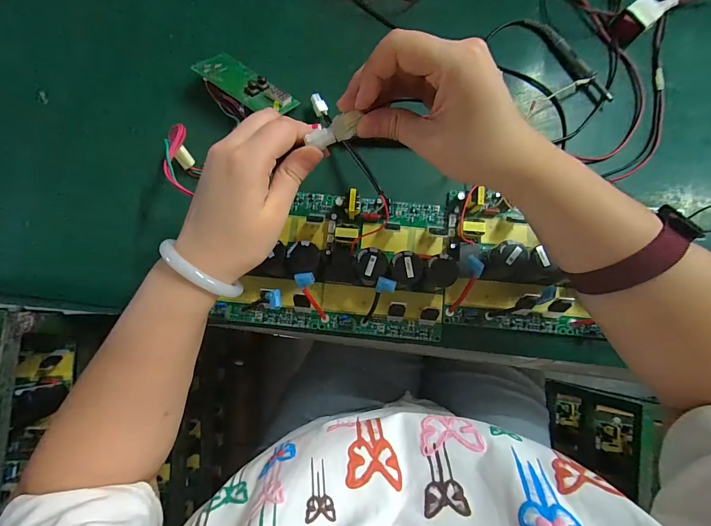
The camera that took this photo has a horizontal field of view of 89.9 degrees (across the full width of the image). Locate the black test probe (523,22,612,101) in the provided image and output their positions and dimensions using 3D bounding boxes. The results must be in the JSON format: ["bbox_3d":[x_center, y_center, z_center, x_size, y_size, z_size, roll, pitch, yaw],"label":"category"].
[{"bbox_3d":[0.237,-0.227,0.395,0.017,0.010,0.126,-35,82,-6],"label":"black test probe"}]

